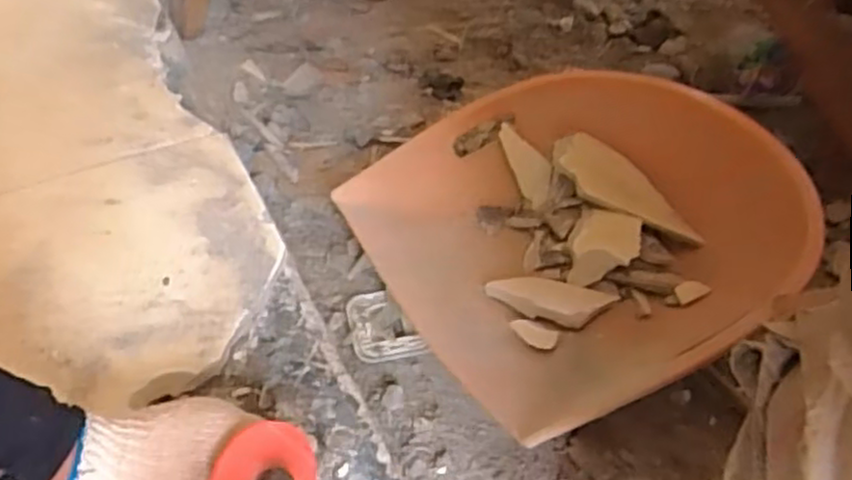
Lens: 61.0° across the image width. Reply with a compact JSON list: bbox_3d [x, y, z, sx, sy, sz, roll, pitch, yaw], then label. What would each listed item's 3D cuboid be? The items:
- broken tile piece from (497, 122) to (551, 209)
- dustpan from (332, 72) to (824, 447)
[{"bbox_3d":[0.117,-0.090,0.847,0.102,0.042,0.009,61,23,11],"label":"broken tile piece"},{"bbox_3d":[0.151,-0.021,0.758,0.418,0.142,0.389,-27,52,-24],"label":"dustpan"}]

